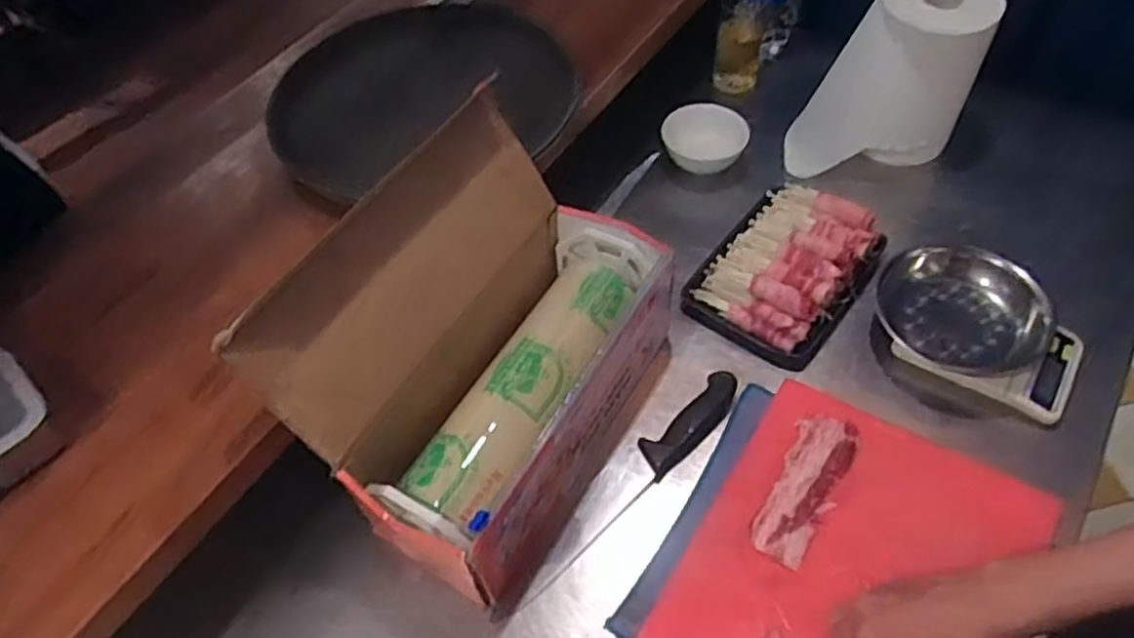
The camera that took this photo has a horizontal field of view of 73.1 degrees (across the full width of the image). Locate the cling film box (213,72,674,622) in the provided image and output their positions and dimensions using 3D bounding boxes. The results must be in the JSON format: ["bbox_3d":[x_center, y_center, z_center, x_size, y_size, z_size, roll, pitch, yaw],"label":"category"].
[{"bbox_3d":[-0.084,0.029,0.741,0.260,0.252,0.371,22,59,19],"label":"cling film box"}]

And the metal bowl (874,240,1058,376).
[{"bbox_3d":[0.415,-0.016,0.811,0.162,0.066,0.144,10,56,12],"label":"metal bowl"}]

